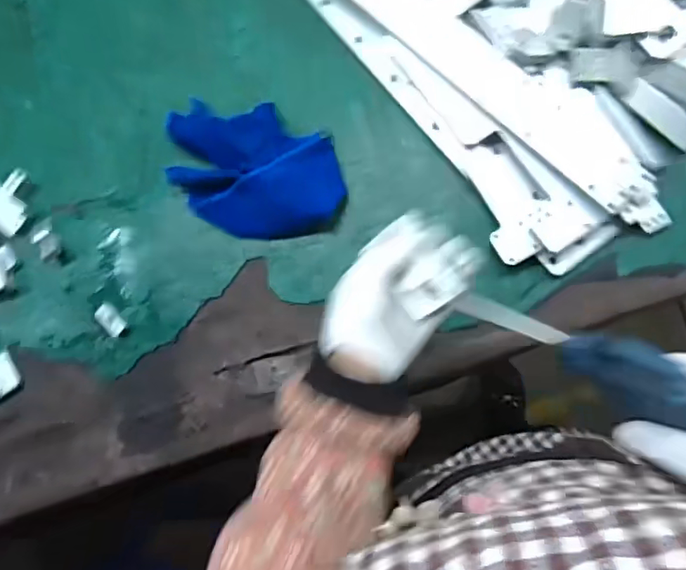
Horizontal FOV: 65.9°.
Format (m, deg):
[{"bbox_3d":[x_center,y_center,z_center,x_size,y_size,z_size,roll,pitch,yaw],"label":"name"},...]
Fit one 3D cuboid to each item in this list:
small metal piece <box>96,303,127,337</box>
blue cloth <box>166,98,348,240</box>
[{"bbox_3d":[-0.250,0.038,0.568,0.019,0.012,0.036,-43,75,2],"label":"small metal piece"},{"bbox_3d":[-0.092,-0.121,0.553,0.181,0.028,0.137,1,80,12],"label":"blue cloth"}]

